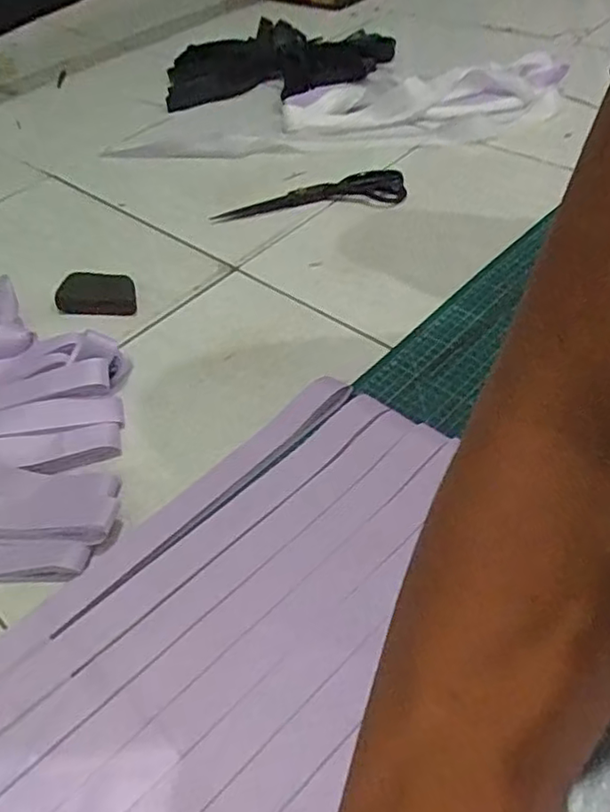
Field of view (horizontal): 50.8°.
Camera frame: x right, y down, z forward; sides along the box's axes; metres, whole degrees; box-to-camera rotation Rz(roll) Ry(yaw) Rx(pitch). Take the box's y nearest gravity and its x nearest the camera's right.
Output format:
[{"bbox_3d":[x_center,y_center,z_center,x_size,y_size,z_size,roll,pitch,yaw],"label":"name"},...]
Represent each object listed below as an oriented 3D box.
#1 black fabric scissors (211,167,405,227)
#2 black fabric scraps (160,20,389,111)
[{"bbox_3d":[0.005,-0.264,0.804,0.238,0.011,0.078,-8,47,-1],"label":"black fabric scissors"},{"bbox_3d":[-0.069,-0.596,1.081,0.343,0.062,0.305,-38,55,-26],"label":"black fabric scraps"}]

